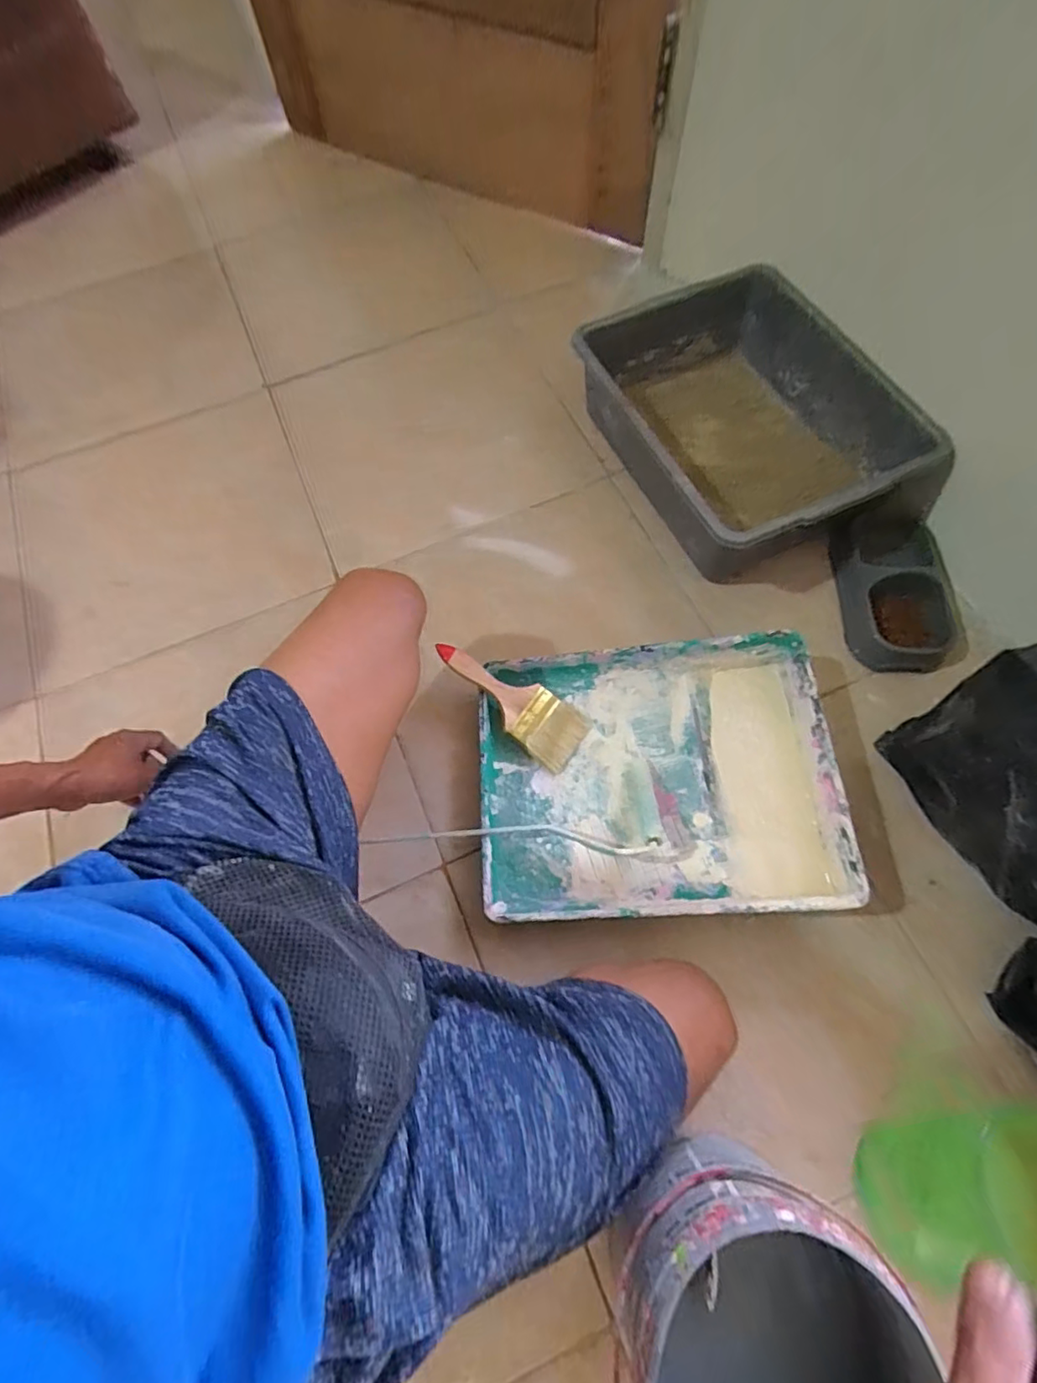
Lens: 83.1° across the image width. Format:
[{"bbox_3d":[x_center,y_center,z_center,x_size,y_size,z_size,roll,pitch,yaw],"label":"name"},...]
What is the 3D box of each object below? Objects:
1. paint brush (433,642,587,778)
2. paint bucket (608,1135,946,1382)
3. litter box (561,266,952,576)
[{"bbox_3d":[-0.009,0.008,0.640,0.183,0.015,0.067,37,71,0],"label":"paint brush"},{"bbox_3d":[0.157,0.432,0.407,0.167,0.206,0.174,0,68,-1],"label":"paint bucket"},{"bbox_3d":[0.281,-0.328,0.744,0.297,0.142,0.381,-21,69,-9],"label":"litter box"}]

